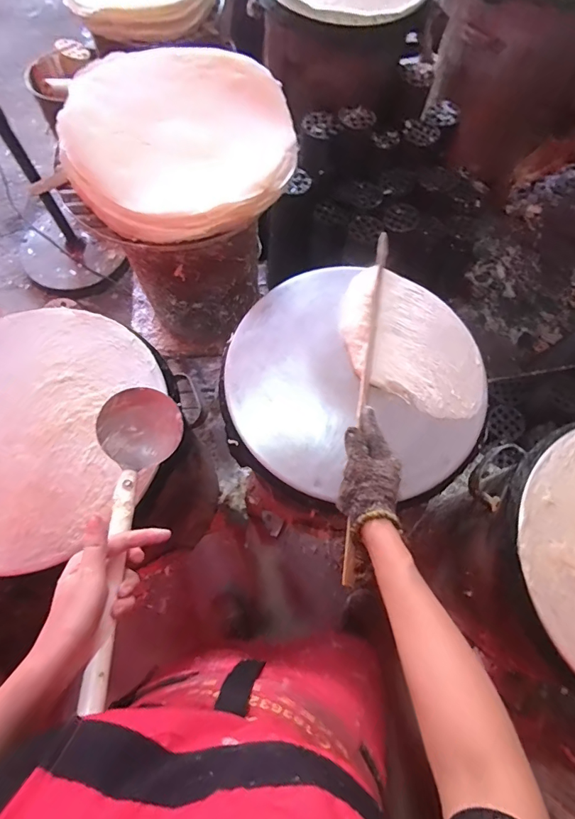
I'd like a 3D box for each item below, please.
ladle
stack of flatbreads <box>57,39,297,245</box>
[{"bbox_3d":[-0.168,0.119,0.437,0.087,0.068,0.312,-2,53,-1],"label":"ladle"},{"bbox_3d":[-0.175,-0.464,0.721,0.360,0.071,0.386,3,70,1],"label":"stack of flatbreads"}]

